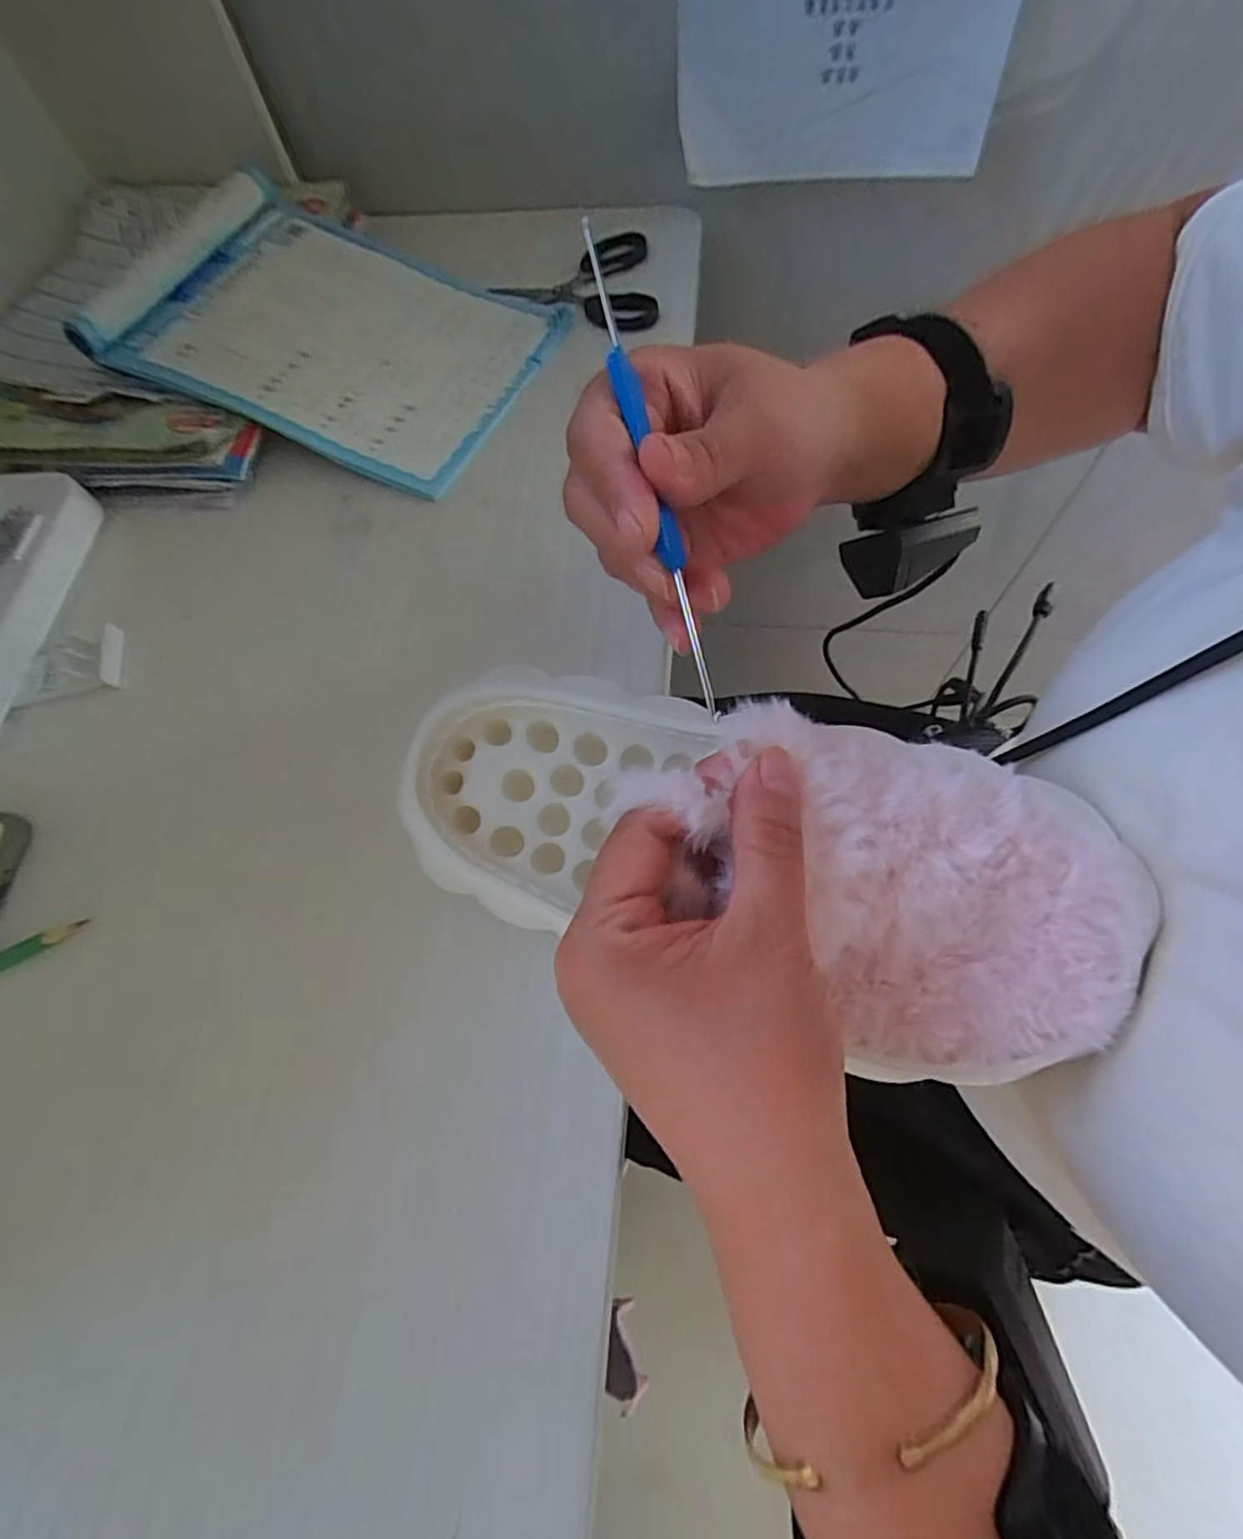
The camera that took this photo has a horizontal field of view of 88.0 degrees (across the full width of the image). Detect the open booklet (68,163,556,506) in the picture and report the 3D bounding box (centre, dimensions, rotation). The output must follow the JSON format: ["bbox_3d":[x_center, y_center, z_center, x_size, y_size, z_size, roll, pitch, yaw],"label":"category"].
[{"bbox_3d":[-0.201,-0.303,0.433,0.291,0.021,0.184,25,71,10],"label":"open booklet"}]

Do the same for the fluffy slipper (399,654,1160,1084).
[{"bbox_3d":[0.038,0.017,0.217,0.253,0.080,0.106,14,69,18],"label":"fluffy slipper"}]

